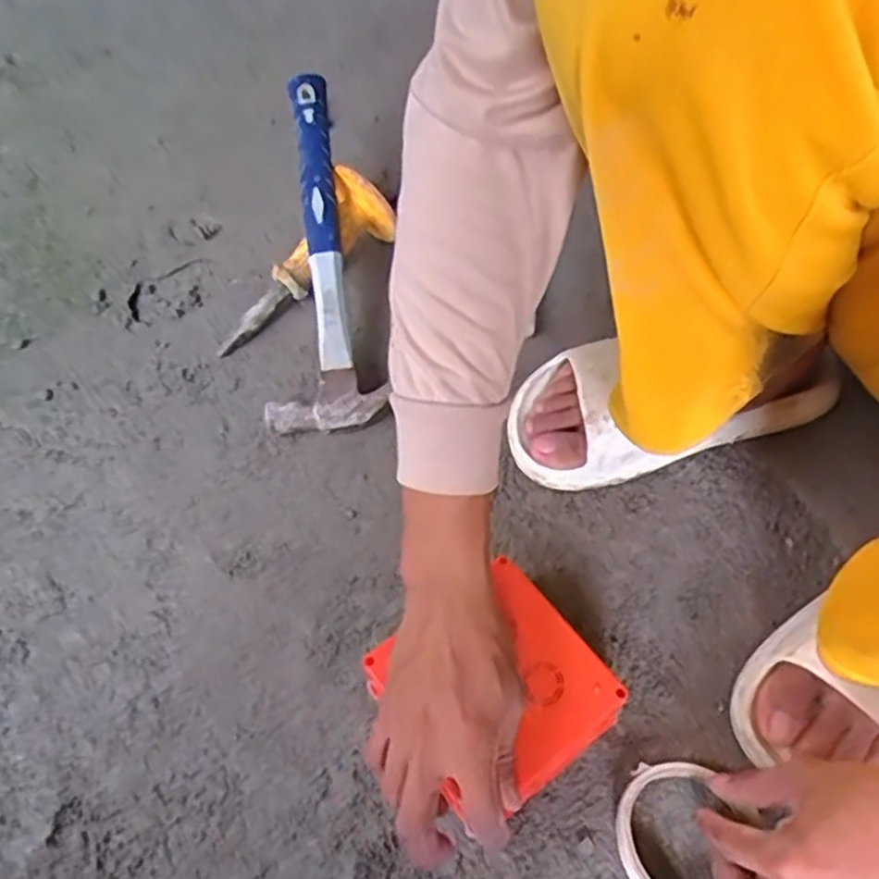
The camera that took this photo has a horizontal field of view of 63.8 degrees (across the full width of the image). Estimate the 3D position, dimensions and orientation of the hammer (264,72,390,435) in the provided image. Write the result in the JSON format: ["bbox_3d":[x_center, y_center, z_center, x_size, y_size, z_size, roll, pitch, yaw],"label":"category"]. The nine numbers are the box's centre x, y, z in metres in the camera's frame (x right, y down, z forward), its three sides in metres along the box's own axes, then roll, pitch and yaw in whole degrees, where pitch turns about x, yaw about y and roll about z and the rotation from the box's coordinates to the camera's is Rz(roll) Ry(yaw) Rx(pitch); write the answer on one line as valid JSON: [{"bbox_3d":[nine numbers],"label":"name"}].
[{"bbox_3d":[-0.106,-0.165,0.611,0.091,0.031,0.316,-5,81,-1],"label":"hammer"}]

